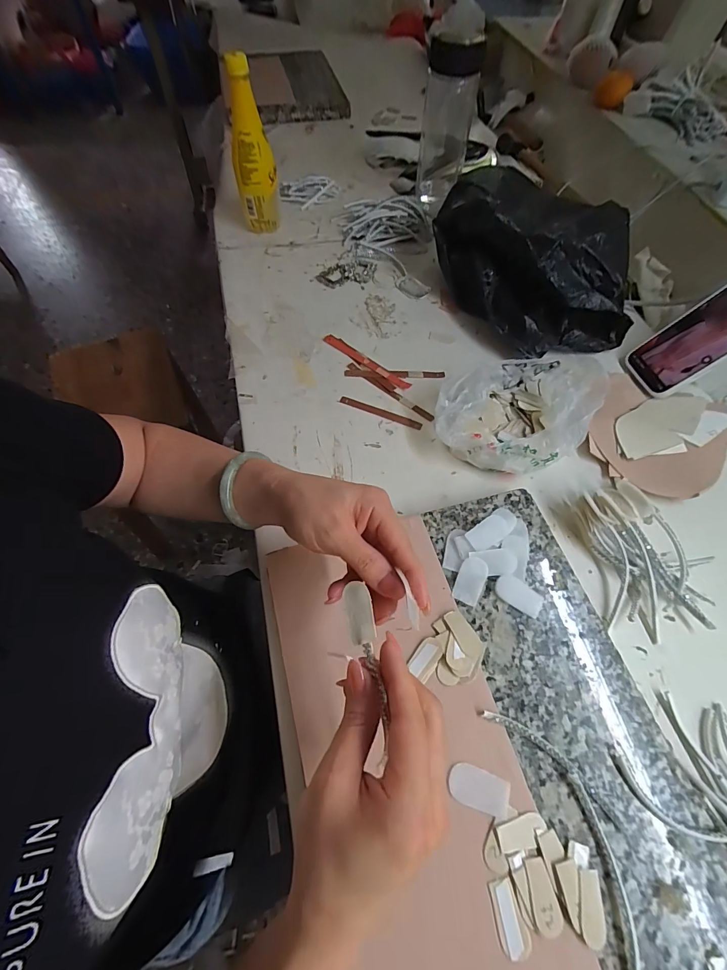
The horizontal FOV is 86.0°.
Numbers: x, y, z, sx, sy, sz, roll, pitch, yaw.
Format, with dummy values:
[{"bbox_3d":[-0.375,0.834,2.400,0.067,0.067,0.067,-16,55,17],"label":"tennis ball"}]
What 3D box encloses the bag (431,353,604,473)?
[{"bbox_3d":[0.173,-0.092,0.454,0.159,0.070,0.152,19,62,9],"label":"bag"}]

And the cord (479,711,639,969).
[{"bbox_3d":[0.149,0.242,0.279,0.046,0.005,0.169,-22,64,-13],"label":"cord"}]

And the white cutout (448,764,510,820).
[{"bbox_3d":[0.085,0.223,0.285,0.043,0.004,0.024,18,62,8],"label":"white cutout"}]

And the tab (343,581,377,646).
[{"bbox_3d":[-0.003,0.079,0.238,0.015,0.008,0.033,-10,72,-7],"label":"tab"}]

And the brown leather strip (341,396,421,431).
[{"bbox_3d":[0.022,-0.091,0.489,0.107,0.005,0.013,22,62,11],"label":"brown leather strip"}]

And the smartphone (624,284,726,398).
[{"bbox_3d":[0.420,-0.186,0.476,0.011,0.169,0.085,17,48,-38],"label":"smartphone"}]

